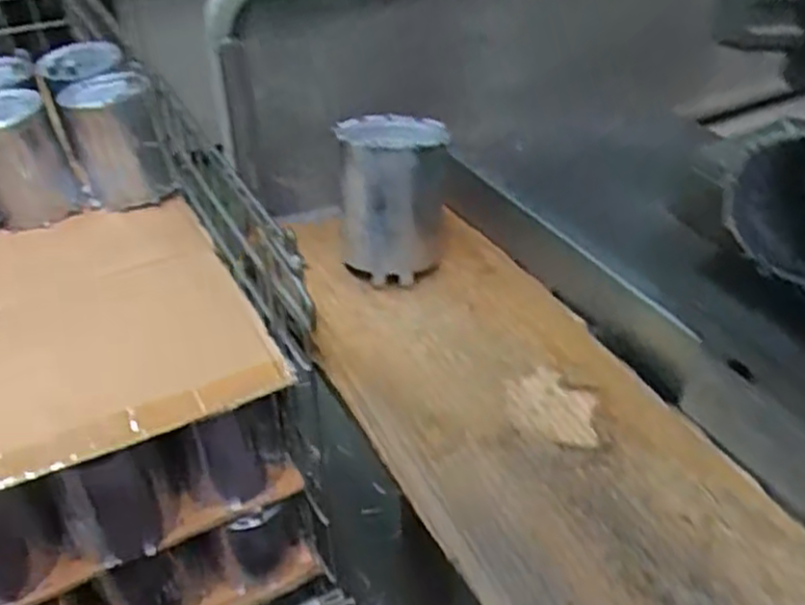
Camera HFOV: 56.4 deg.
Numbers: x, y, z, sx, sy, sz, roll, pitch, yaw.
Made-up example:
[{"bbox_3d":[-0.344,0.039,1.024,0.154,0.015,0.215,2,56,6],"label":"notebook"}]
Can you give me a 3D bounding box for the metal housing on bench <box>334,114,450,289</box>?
[{"bbox_3d":[-0.008,-0.093,0.661,0.091,0.121,0.112,-1,40,0],"label":"metal housing on bench"}]

